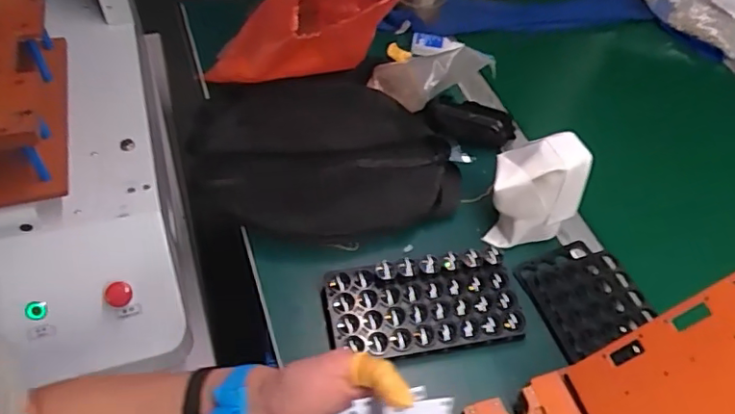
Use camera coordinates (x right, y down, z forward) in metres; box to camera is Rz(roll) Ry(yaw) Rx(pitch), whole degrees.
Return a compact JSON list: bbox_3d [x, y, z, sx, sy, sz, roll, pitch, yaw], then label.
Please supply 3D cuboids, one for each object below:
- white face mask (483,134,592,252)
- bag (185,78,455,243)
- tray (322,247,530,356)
[{"bbox_3d":[0.180,-0.023,0.614,0.099,0.107,0.076,-6,55,-10],"label":"white face mask"},{"bbox_3d":[-0.055,-0.061,0.678,0.306,0.054,0.235,-7,55,-10],"label":"bag"},{"bbox_3d":[0.058,0.098,0.568,0.196,0.024,0.099,-6,55,-9],"label":"tray"}]

